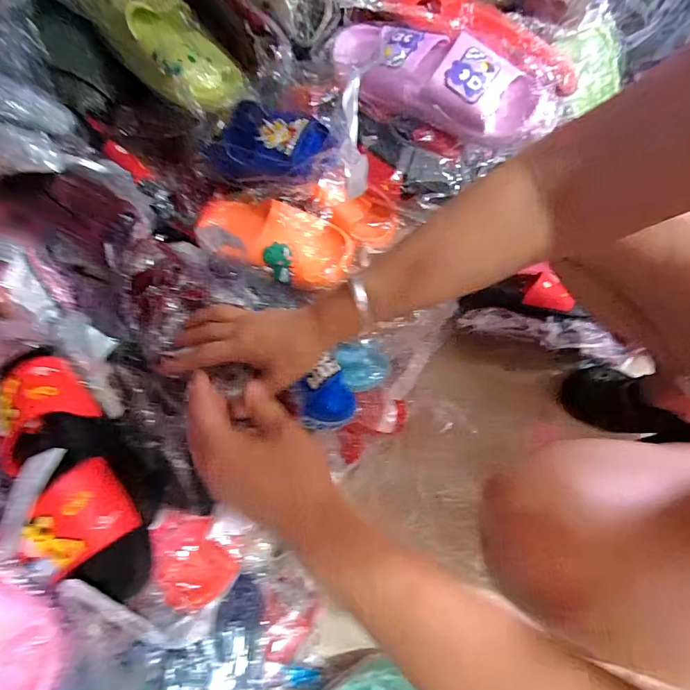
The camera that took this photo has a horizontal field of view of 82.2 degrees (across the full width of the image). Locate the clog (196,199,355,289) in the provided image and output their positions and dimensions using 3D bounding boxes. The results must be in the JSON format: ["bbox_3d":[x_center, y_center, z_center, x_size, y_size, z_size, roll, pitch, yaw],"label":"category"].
[{"bbox_3d":[-0.085,-0.130,0.484,0.190,0.057,0.083,15,65,8],"label":"clog"}]

